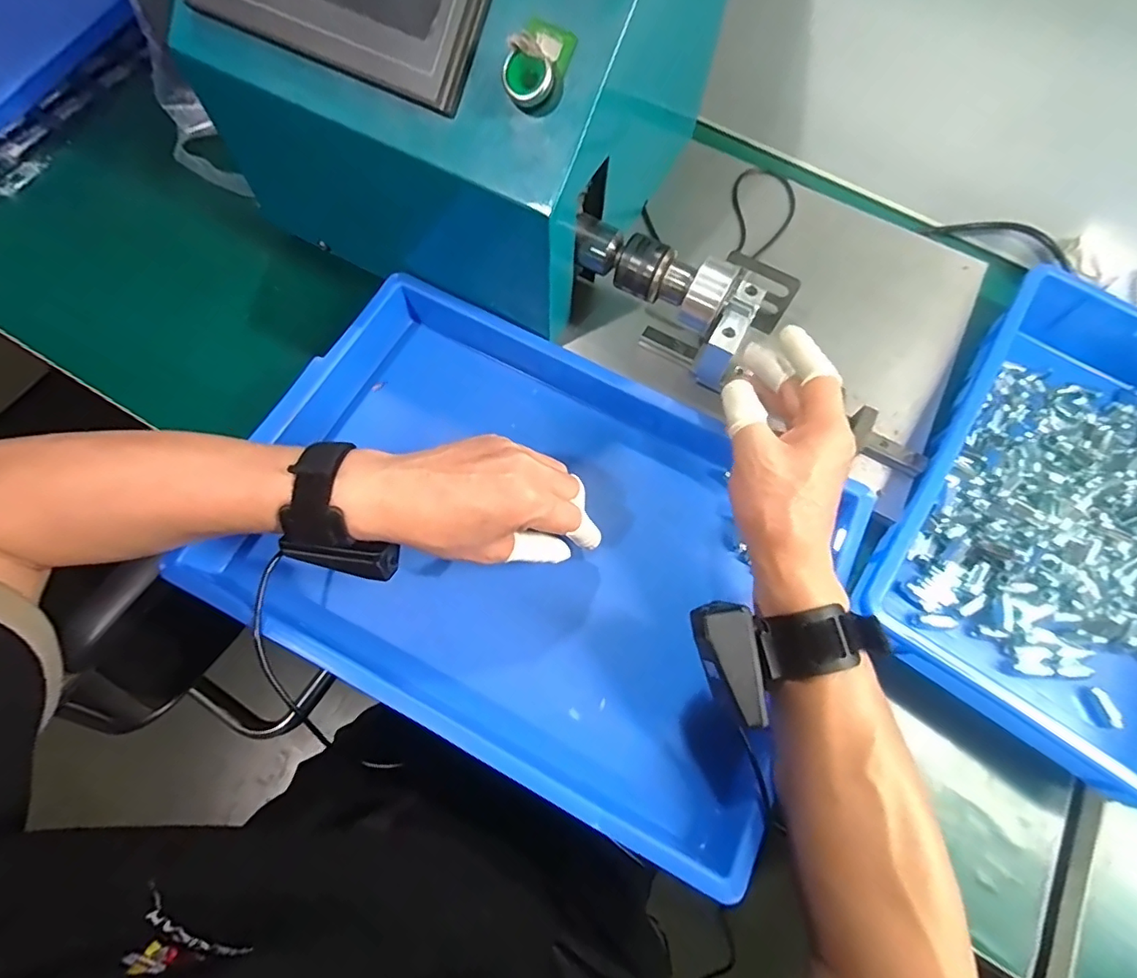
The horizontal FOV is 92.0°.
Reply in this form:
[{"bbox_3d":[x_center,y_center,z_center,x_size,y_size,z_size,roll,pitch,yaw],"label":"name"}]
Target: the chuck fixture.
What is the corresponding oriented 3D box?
[{"bbox_3d":[0.072,-0.151,0.399,0.148,0.052,0.068,38,71,5],"label":"chuck fixture"}]

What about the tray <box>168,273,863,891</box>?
[{"bbox_3d":[-0.021,0.033,0.415,0.432,0.048,0.308,27,69,8],"label":"tray"}]

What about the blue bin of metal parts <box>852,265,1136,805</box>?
[{"bbox_3d":[0.395,0.013,0.422,0.238,0.069,0.370,34,73,10],"label":"blue bin of metal parts"}]

